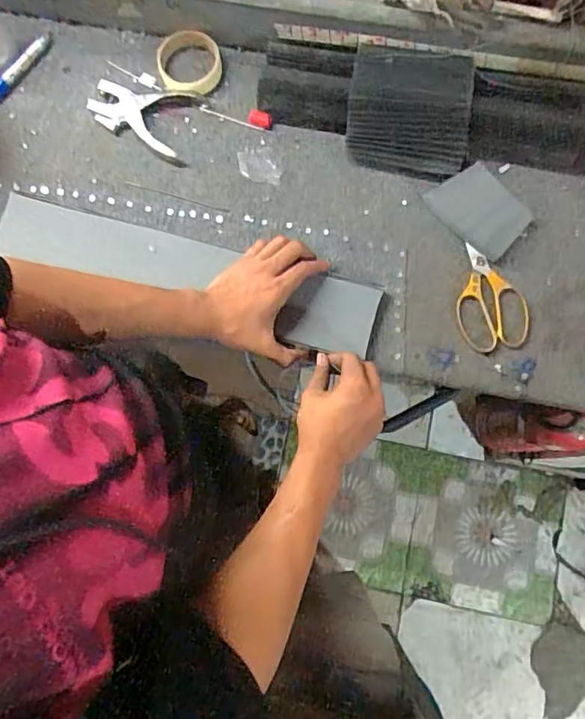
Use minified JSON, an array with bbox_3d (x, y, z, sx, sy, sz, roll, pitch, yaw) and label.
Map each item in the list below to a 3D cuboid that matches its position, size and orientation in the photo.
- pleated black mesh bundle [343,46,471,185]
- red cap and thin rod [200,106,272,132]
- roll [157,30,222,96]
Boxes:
[{"bbox_3d":[0.152,-0.321,0.702,0.155,0.041,0.146,9,79,3],"label":"pleated black mesh bundle"},{"bbox_3d":[-0.077,-0.342,0.749,0.102,0.013,0.029,15,79,4],"label":"red cap and thin rod"},{"bbox_3d":[-0.146,-0.415,0.761,0.089,0.032,0.083,0,78,1],"label":"roll"}]

